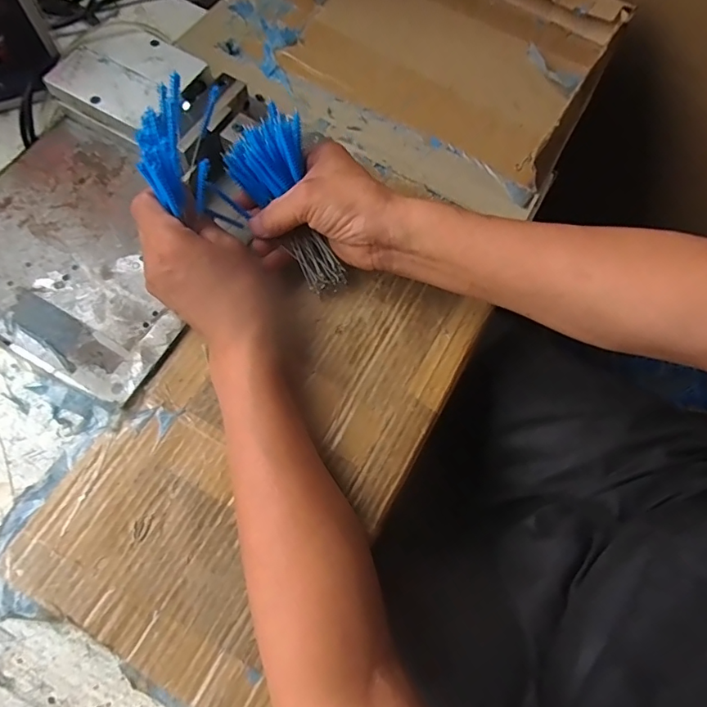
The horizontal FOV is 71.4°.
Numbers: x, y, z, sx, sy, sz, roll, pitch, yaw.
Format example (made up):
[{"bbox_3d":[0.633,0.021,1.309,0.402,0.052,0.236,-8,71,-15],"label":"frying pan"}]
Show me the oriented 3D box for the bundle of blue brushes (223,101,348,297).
[{"bbox_3d":[-0.047,-0.114,0.394,0.053,0.140,0.036,-35,32,-14],"label":"bundle of blue brushes"}]

